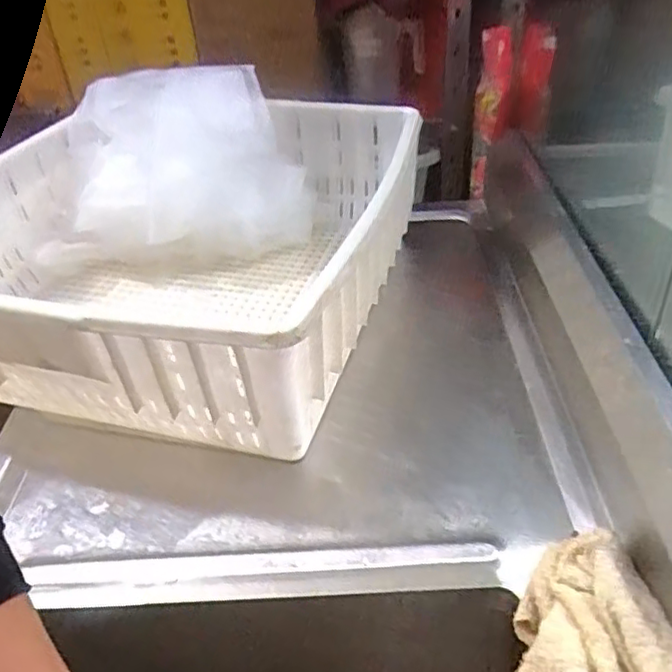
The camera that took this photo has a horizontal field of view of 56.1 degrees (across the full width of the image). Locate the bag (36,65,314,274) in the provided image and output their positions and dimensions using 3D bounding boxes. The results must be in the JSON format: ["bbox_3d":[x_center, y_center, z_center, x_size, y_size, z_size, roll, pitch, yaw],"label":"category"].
[{"bbox_3d":[-0.217,-0.218,0.840,0.339,0.222,0.151,-5,38,1],"label":"bag"}]

